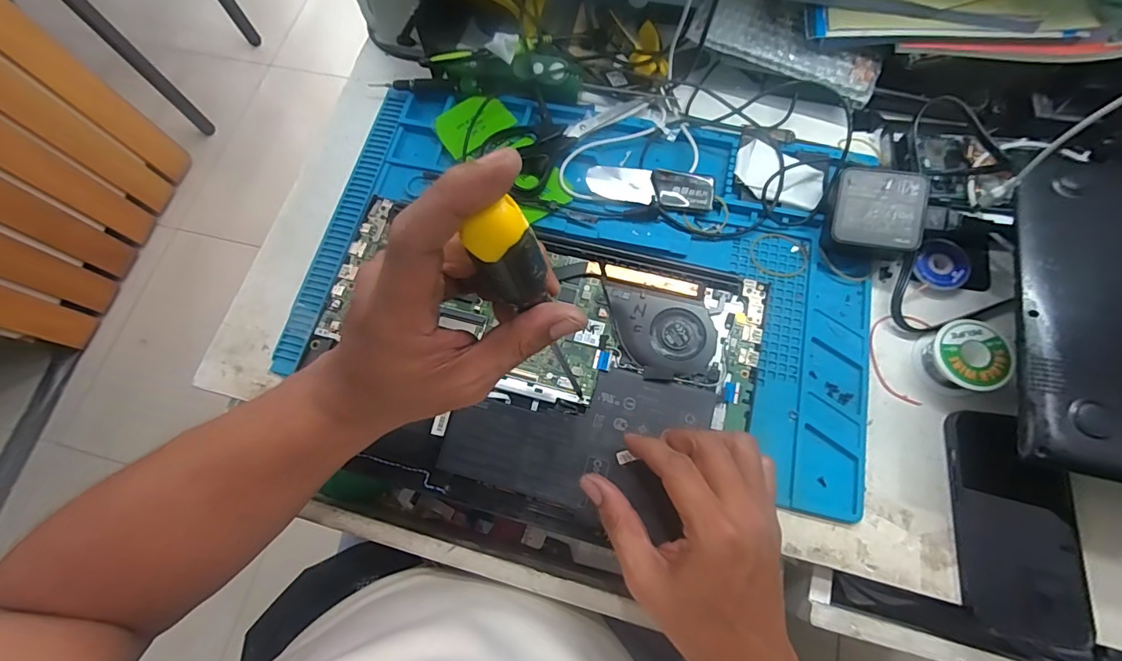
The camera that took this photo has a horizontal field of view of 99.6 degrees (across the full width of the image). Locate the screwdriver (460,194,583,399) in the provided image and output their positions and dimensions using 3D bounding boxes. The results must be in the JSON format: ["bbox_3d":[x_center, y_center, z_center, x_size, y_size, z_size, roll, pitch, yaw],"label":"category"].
[{"bbox_3d":[-0.012,-0.004,0.278,0.030,0.214,0.032,-26,68,-1],"label":"screwdriver"}]

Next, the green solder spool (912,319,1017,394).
[{"bbox_3d":[0.306,0.019,0.362,0.046,0.034,0.053,14,73,7],"label":"green solder spool"}]

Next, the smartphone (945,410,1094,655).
[{"bbox_3d":[0.321,0.136,0.332,0.076,0.012,0.146,6,76,8],"label":"smartphone"}]

